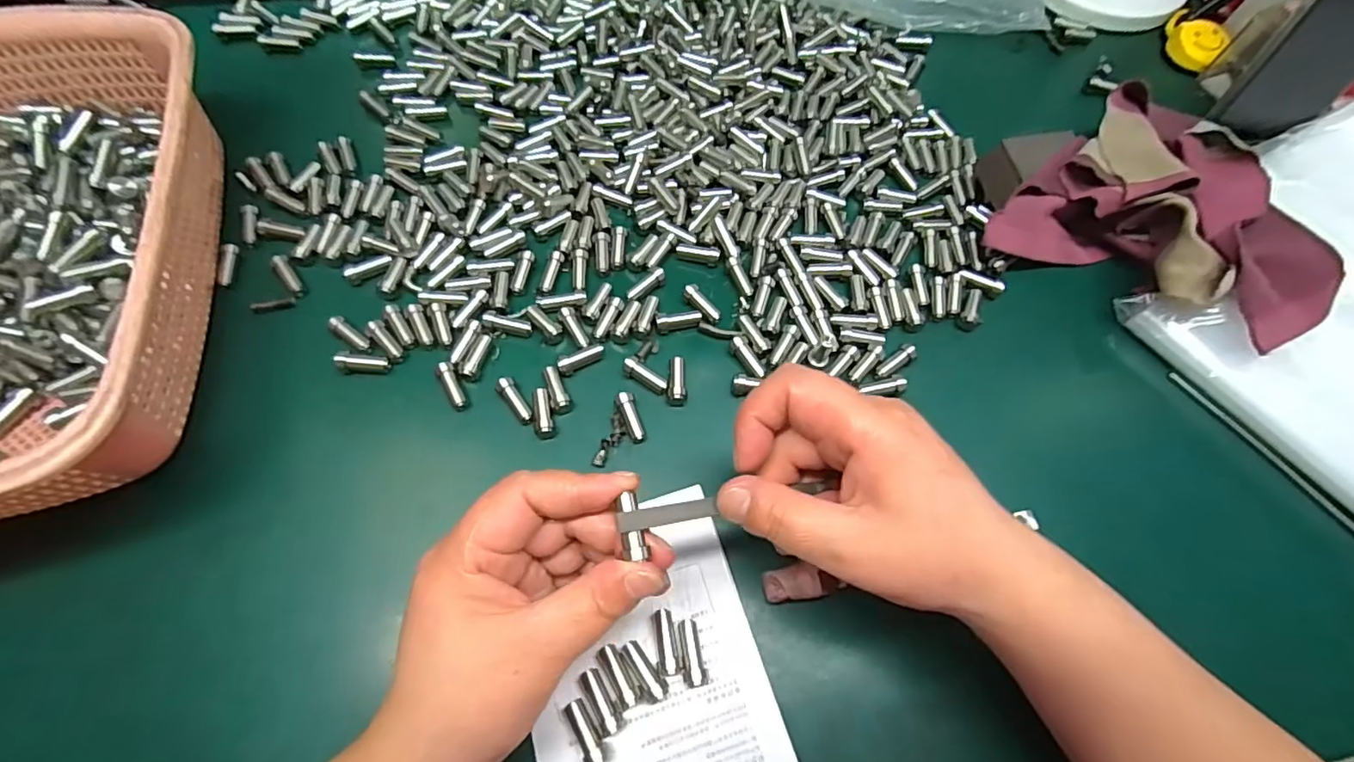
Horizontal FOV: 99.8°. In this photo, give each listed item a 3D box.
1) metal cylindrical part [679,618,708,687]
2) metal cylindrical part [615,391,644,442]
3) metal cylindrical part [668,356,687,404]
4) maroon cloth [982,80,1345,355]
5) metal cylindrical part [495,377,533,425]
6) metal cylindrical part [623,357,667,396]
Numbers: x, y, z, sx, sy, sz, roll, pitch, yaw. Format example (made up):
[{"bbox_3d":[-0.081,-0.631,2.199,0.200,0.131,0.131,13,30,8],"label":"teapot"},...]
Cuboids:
[{"bbox_3d":[0.007,0.122,0.255,0.010,0.008,0.028,-11,66,-6],"label":"metal cylindrical part"},{"bbox_3d":[-0.025,0.020,0.306,0.010,0.011,0.027,-16,67,-9],"label":"metal cylindrical part"},{"bbox_3d":[0.000,-0.002,0.317,0.011,0.009,0.028,0,65,-2],"label":"metal cylindrical part"},{"bbox_3d":[0.291,-0.115,0.348,0.177,0.049,0.165,27,67,11],"label":"maroon cloth"},{"bbox_3d":[-0.087,0.011,0.306,0.009,0.011,0.027,-34,71,-16],"label":"metal cylindrical part"},{"bbox_3d":[-0.017,-0.002,0.314,0.027,0.006,0.010,34,68,0],"label":"metal cylindrical part"}]

